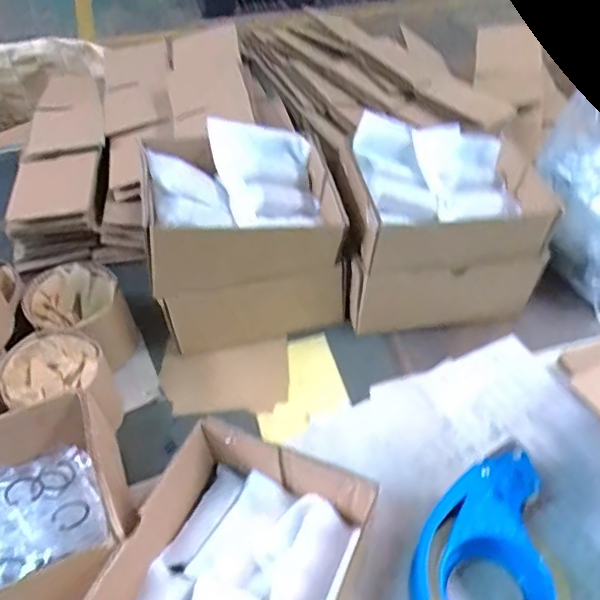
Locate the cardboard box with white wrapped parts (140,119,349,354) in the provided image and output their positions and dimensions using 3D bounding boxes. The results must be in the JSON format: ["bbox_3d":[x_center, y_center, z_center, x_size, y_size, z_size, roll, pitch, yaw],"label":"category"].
[{"bbox_3d":[-0.058,-0.067,0.619,0.189,0.150,0.157,-10,48,-7],"label":"cardboard box with white wrapped parts"}]

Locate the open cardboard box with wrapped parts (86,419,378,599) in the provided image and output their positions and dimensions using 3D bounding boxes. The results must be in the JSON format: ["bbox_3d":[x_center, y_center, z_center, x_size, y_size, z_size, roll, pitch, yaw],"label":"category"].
[{"bbox_3d":[-0.046,0.213,0.435,0.156,0.085,0.206,17,52,16],"label":"open cardboard box with wrapped parts"}]

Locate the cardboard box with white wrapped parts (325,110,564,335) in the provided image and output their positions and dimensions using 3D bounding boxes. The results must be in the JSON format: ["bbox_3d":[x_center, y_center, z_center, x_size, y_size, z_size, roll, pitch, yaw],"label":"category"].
[{"bbox_3d":[0.147,-0.074,0.641,0.205,0.156,0.172,-6,49,-3],"label":"cardboard box with white wrapped parts"}]

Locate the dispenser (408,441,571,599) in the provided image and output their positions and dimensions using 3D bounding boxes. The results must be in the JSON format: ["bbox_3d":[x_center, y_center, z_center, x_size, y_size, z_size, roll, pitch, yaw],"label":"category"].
[{"bbox_3d":[0.134,0.198,0.454,0.105,0.061,0.155,-1,49,2],"label":"dispenser"}]

